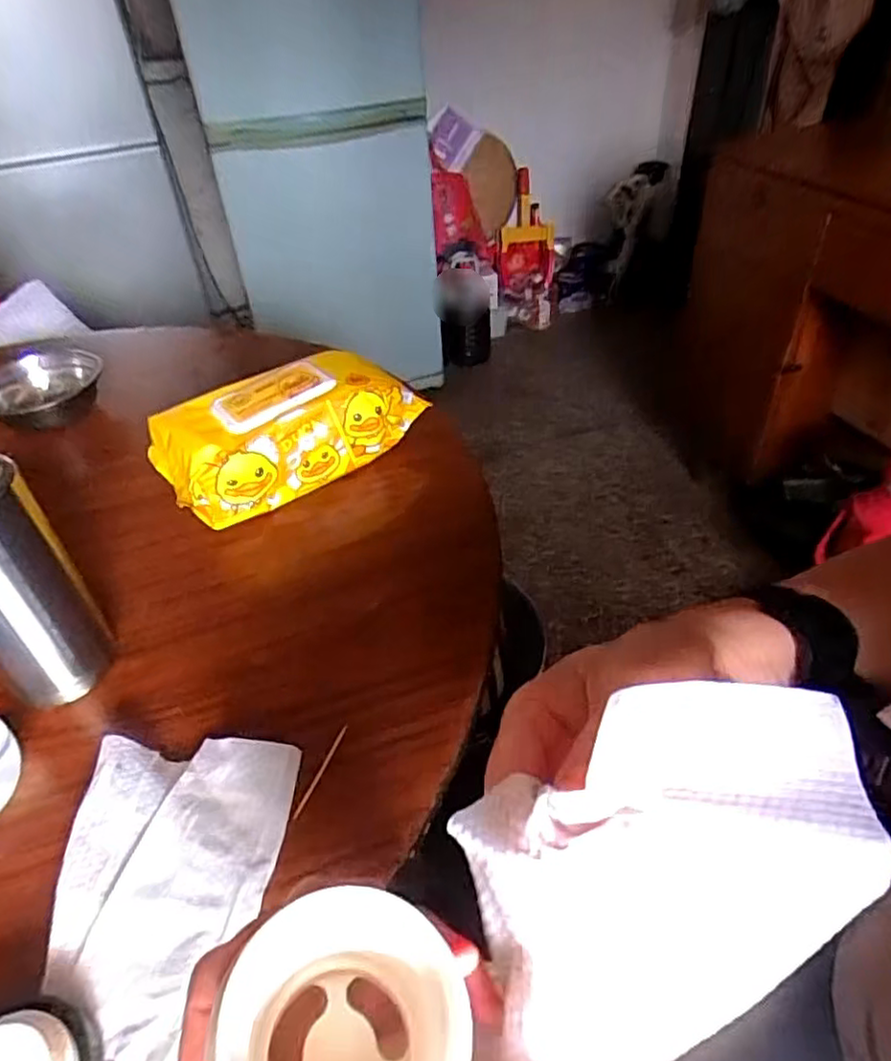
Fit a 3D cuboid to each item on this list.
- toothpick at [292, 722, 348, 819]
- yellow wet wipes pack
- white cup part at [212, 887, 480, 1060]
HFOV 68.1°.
[{"bbox_3d":[-0.069,0.131,0.363,0.004,0.004,0.058,12,43,18],"label":"toothpick"},{"bbox_3d":[-0.134,-0.086,0.571,0.217,0.080,0.104,-25,45,-23],"label":"yellow wet wipes pack"},{"bbox_3d":[-0.025,0.131,0.174,0.058,0.033,0.059,-2,41,2],"label":"white cup part"}]

